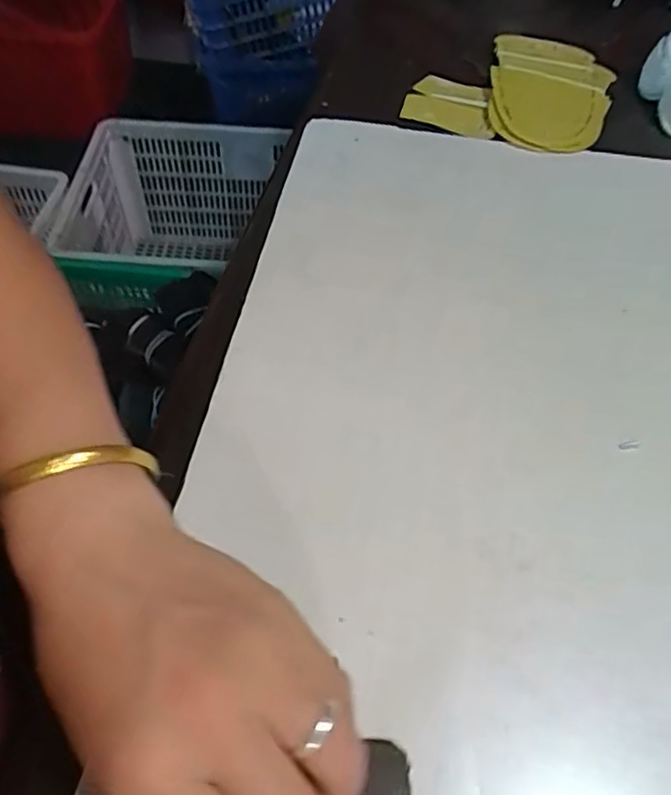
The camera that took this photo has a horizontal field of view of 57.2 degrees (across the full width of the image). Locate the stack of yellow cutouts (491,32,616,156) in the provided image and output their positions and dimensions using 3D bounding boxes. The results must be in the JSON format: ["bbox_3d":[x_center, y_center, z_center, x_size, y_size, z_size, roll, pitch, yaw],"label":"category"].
[{"bbox_3d":[0.192,-0.263,0.539,0.110,0.020,0.172,11,54,4],"label":"stack of yellow cutouts"}]

